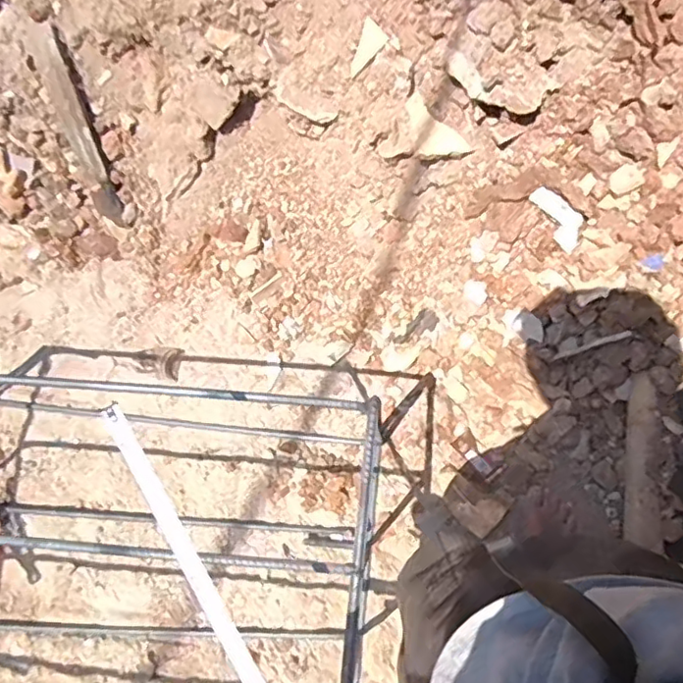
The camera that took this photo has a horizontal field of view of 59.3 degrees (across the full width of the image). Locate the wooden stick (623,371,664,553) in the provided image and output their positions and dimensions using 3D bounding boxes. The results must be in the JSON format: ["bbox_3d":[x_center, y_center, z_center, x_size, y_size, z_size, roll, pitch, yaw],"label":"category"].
[{"bbox_3d":[0.557,0.221,1.116,0.043,0.074,0.308,4,75,7],"label":"wooden stick"}]

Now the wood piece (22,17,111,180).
[{"bbox_3d":[-0.580,-0.502,1.273,0.064,0.035,0.330,-22,104,-7],"label":"wood piece"}]

